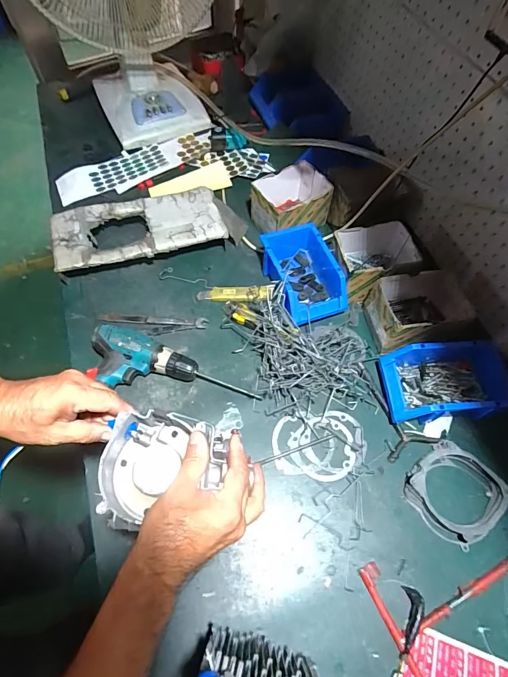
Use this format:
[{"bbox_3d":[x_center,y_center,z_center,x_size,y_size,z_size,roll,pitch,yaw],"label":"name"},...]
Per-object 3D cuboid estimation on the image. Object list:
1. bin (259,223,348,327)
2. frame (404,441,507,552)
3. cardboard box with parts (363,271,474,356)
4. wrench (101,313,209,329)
[{"bbox_3d":[0.099,-0.119,0.712,0.132,0.074,0.194,-15,64,-9],"label":"bin"},{"bbox_3d":[0.301,0.229,0.558,0.121,0.026,0.122,-36,69,-18],"label":"frame"},{"bbox_3d":[0.286,-0.050,0.660,0.153,0.088,0.116,-12,63,-7],"label":"cardboard box with parts"},{"bbox_3d":[-0.193,-0.034,0.711,0.204,0.006,0.021,4,62,1],"label":"wrench"}]

